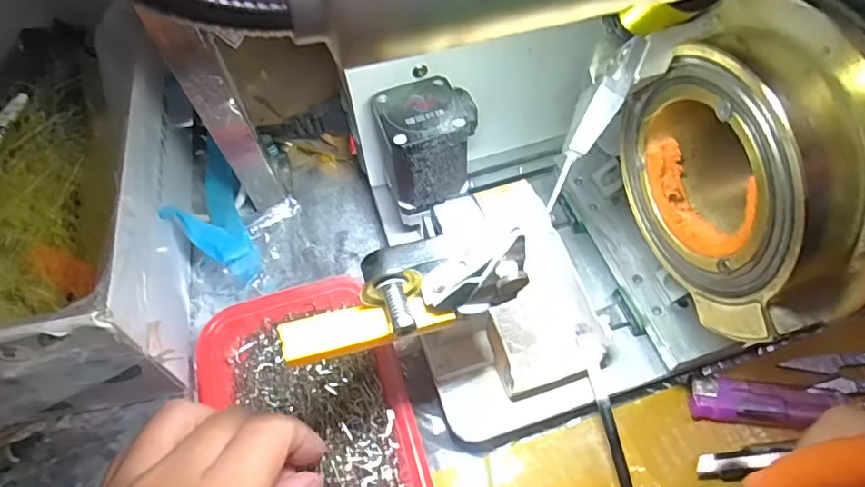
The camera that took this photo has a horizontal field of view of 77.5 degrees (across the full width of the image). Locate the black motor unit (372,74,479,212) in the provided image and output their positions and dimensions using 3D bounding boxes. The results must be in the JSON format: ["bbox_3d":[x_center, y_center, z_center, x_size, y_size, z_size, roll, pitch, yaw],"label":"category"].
[{"bbox_3d":[-0.001,-0.055,0.297,0.056,0.054,0.050,-15,60,-6],"label":"black motor unit"}]

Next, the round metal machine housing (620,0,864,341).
[{"bbox_3d":[0.116,-0.025,0.188,0.040,0.101,0.101,-19,61,-8],"label":"round metal machine housing"}]

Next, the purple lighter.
[{"bbox_3d":[0.177,0.087,0.289,0.074,0.010,0.023,5,58,5],"label":"purple lighter"}]

